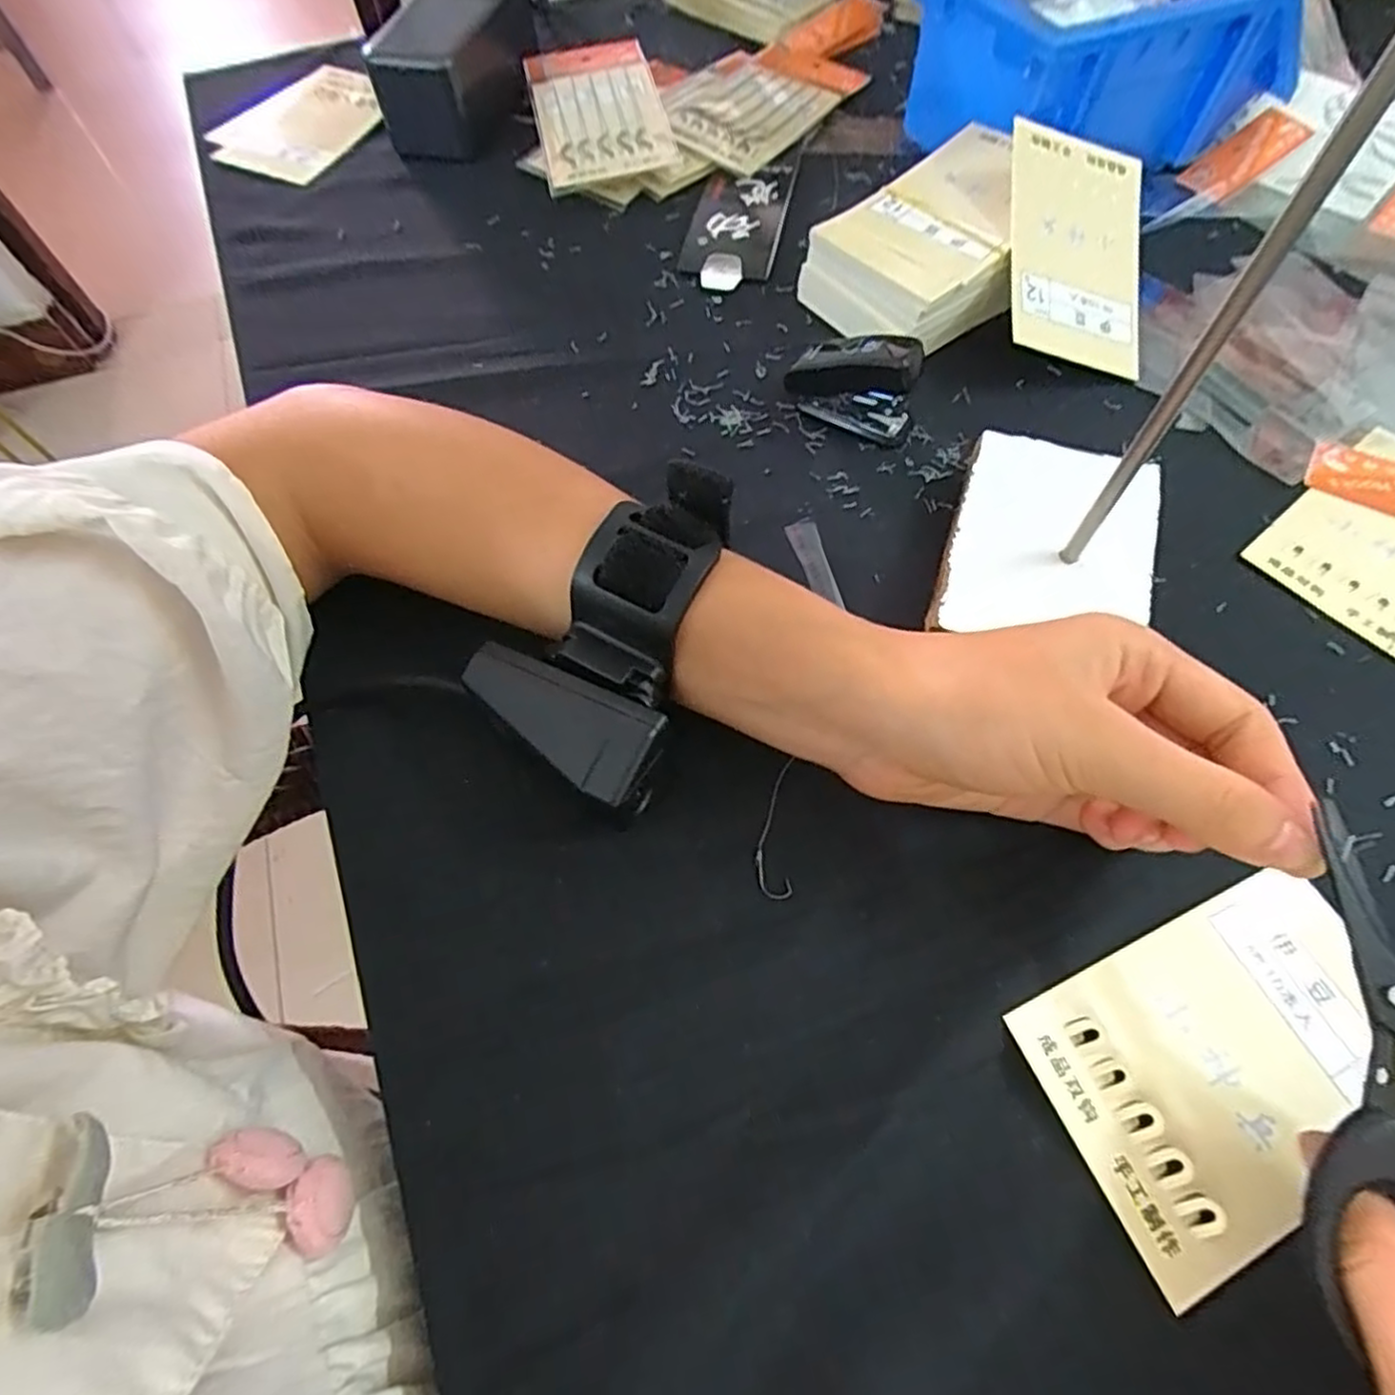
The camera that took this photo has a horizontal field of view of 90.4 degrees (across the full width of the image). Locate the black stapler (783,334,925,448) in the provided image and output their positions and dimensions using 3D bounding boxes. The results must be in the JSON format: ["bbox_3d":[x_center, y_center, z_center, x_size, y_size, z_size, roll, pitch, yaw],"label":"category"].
[{"bbox_3d":[0.065,-0.133,0.293,0.054,0.037,0.019,22,65,13],"label":"black stapler"}]

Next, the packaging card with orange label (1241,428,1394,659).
[{"bbox_3d":[0.272,-0.065,0.270,0.105,0.004,0.074,-38,67,-17],"label":"packaging card with orange label"}]

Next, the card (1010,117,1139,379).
[{"bbox_3d":[0.172,-0.204,0.314,0.068,0.005,0.110,6,83,-13],"label":"card"}]

